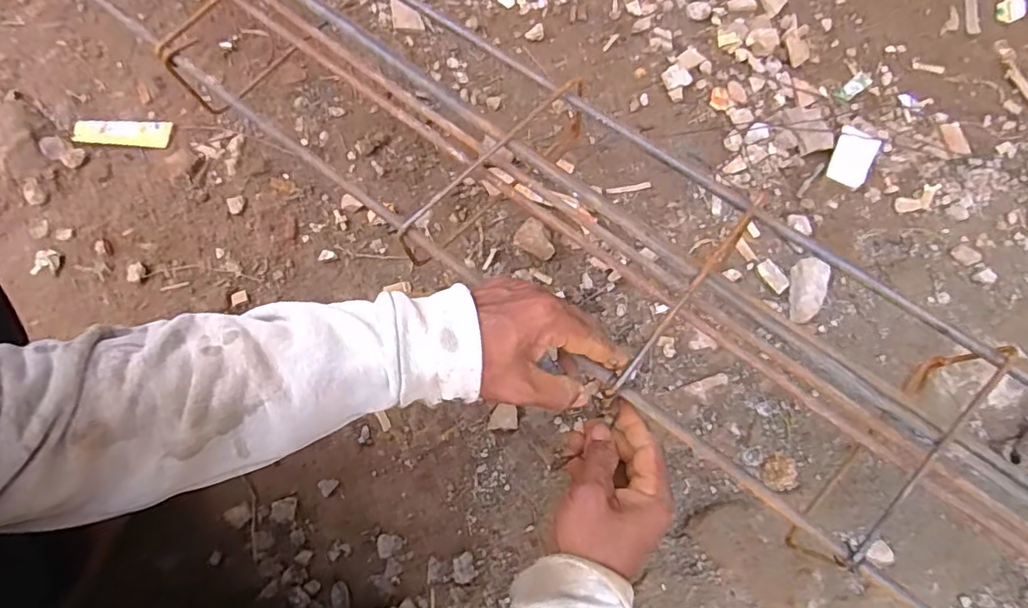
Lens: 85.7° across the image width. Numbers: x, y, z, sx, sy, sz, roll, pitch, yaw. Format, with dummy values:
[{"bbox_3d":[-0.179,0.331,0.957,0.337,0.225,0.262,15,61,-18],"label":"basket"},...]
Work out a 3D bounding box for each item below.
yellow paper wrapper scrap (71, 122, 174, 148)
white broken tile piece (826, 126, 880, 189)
[{"bbox_3d":[-0.459,-0.200,0.649,0.113,0.006,0.033,1,79,-3],"label":"yellow paper wrapper scrap"},{"bbox_3d":[0.395,-0.172,0.645,0.045,0.007,0.070,26,77,8],"label":"white broken tile piece"}]

